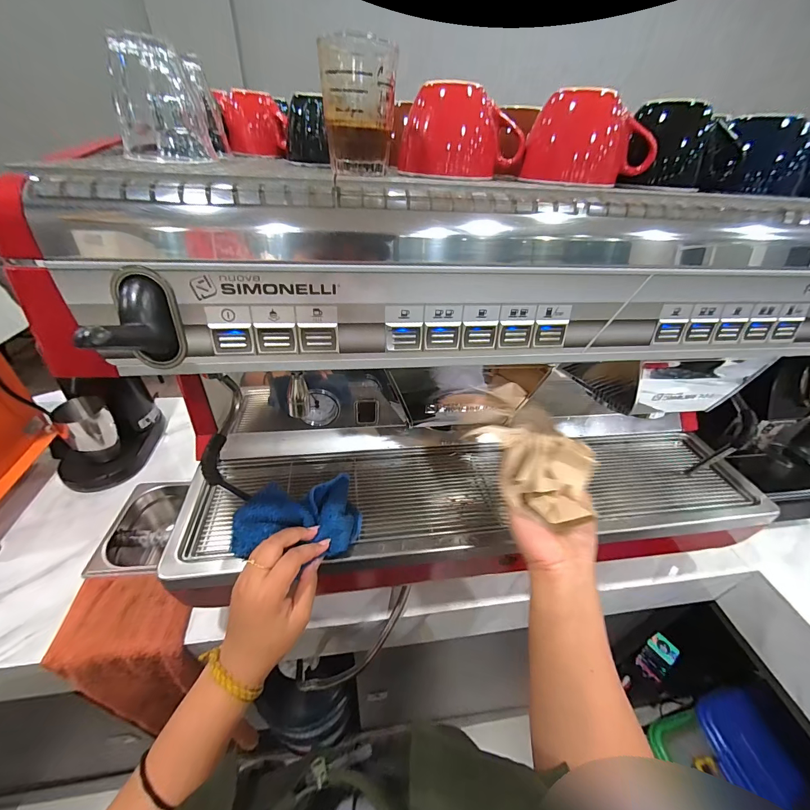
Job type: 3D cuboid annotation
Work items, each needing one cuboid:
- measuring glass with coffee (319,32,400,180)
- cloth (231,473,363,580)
[{"bbox_3d":[-0.034,-0.220,0.270,0.053,0.079,0.052,1,39,-4],"label":"measuring glass with coffee"},{"bbox_3d":[-0.118,0.126,0.395,0.136,0.043,0.081,-1,39,-14],"label":"cloth"}]

